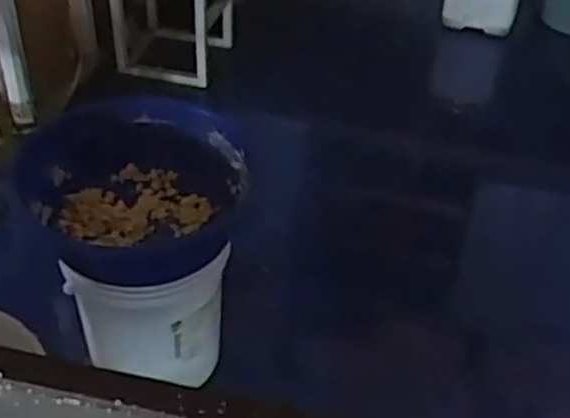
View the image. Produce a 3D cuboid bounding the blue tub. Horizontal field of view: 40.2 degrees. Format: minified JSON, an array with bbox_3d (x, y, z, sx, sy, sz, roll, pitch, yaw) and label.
[{"bbox_3d":[-0.287,-0.051,1.487,0.424,0.147,0.444,-6,42,-11],"label":"blue tub"}]

